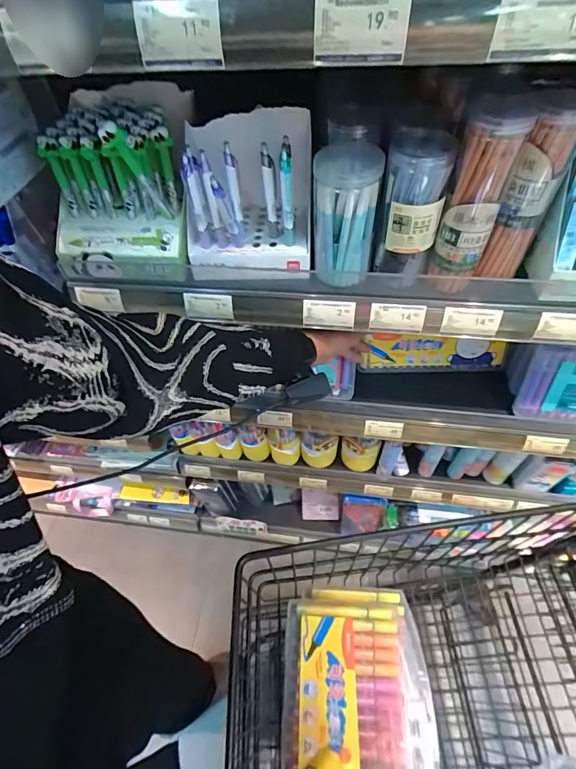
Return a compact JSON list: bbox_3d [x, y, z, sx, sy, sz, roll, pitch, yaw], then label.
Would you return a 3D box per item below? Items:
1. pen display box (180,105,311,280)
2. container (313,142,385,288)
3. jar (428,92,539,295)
[{"bbox_3d":[-0.049,-0.225,0.471,0.146,0.129,0.147,-1,54,4],"label":"pen display box"},{"bbox_3d":[0.066,-0.195,0.450,0.074,0.128,0.080,2,54,6],"label":"container"},{"bbox_3d":[0.191,-0.185,0.403,0.060,0.170,0.062,18,58,17],"label":"jar"}]

